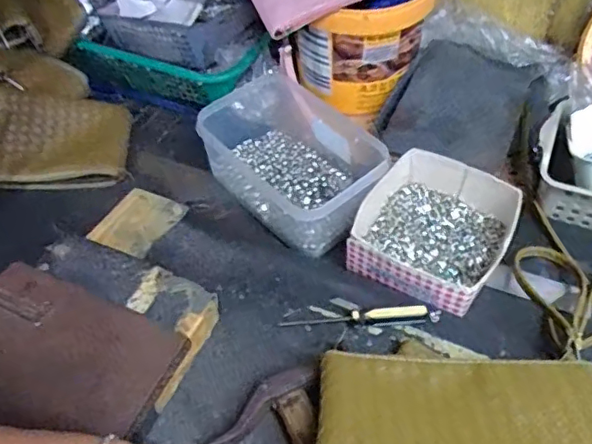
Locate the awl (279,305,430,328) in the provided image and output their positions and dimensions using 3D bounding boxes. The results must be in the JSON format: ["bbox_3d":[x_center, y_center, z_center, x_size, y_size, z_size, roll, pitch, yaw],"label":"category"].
[{"bbox_3d":[0.050,0.085,0.498,0.127,0.016,0.009,-3,50,0],"label":"awl"}]

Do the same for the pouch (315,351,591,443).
[{"bbox_3d":[0.132,0.138,0.382,0.229,0.025,0.106,1,50,4],"label":"pouch"}]

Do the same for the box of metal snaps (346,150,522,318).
[{"bbox_3d":[0.136,0.002,0.556,0.136,0.049,0.156,25,55,22],"label":"box of metal snaps"}]

